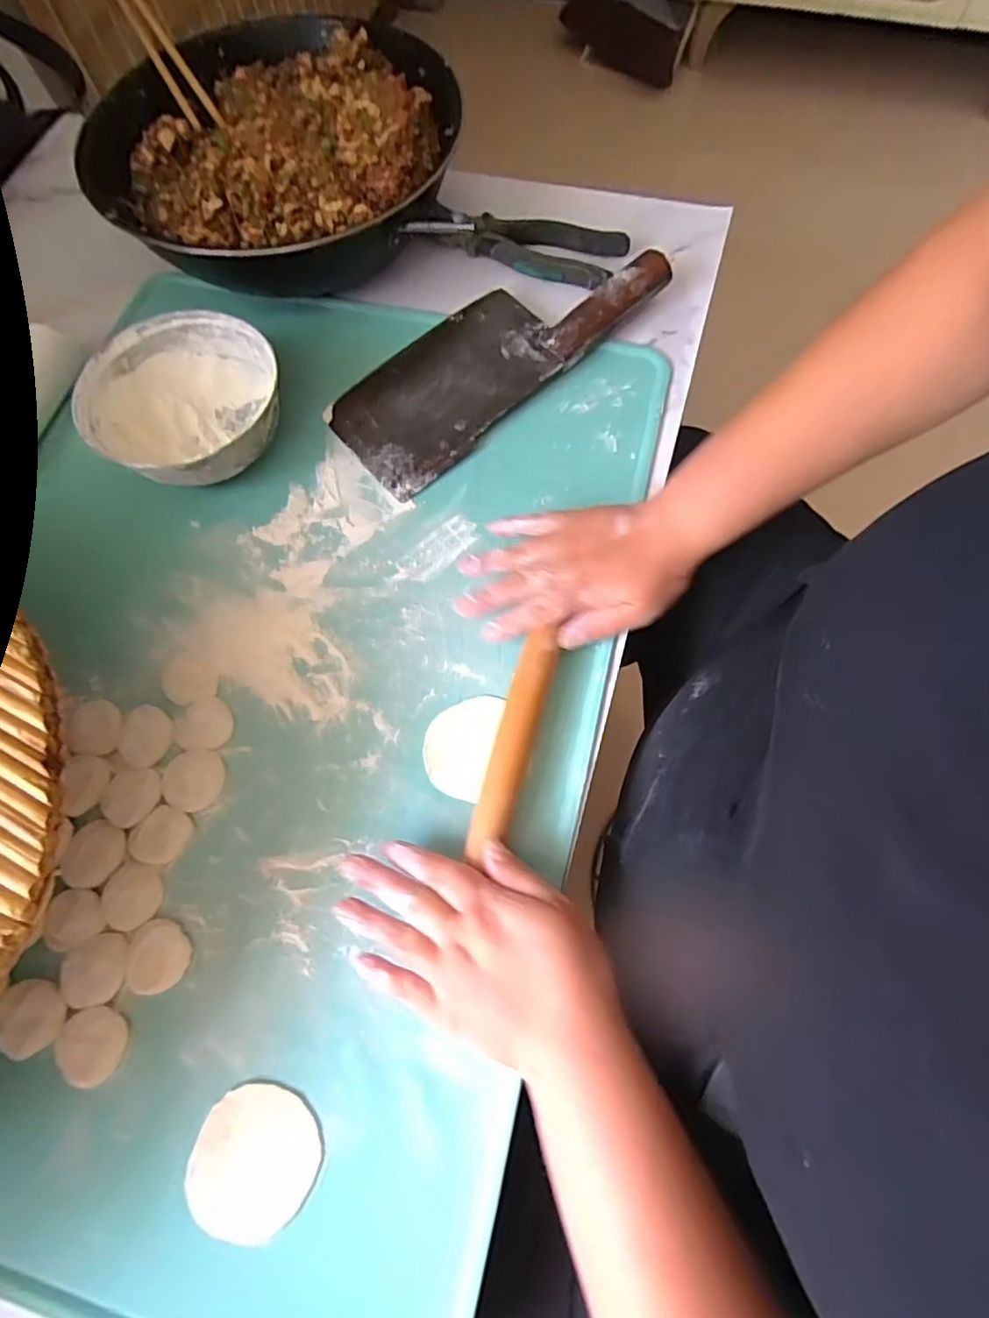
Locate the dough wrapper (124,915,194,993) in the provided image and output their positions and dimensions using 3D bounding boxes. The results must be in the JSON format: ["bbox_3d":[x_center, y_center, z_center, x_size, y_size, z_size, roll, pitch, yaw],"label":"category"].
[{"bbox_3d":[-0.198,0.176,0.340,0.032,0.008,0.038,13,65,-20],"label":"dough wrapper"}]

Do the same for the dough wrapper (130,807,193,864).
[{"bbox_3d":[-0.211,0.111,0.363,0.037,0.004,0.032,-42,76,-12],"label":"dough wrapper"}]

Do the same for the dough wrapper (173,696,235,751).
[{"bbox_3d":[-0.196,0.043,0.389,0.039,0.004,0.035,3,72,2],"label":"dough wrapper"}]

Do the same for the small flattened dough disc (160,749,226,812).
[{"bbox_3d":[-0.196,0.078,0.373,0.039,0.004,0.038,10,72,5],"label":"small flattened dough disc"}]

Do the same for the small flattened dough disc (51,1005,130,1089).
[{"bbox_3d":[-0.229,0.220,0.328,0.036,0.005,0.037,0,72,1],"label":"small flattened dough disc"}]

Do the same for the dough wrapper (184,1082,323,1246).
[{"bbox_3d":[-0.129,0.270,0.307,0.065,0.005,0.066,0,72,1],"label":"dough wrapper"}]

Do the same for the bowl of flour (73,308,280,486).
[{"bbox_3d":[-0.234,-0.194,0.445,0.137,0.051,0.139,0,72,1],"label":"bowl of flour"}]

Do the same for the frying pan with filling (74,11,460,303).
[{"bbox_3d":[-0.187,-0.431,0.501,0.298,0.074,0.302,1,72,2],"label":"frying pan with filling"}]

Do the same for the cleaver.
[{"bbox_3d":[-0.003,-0.258,0.466,0.282,0.033,0.117,-40,75,-11],"label":"cleaver"}]

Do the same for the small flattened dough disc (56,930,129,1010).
[{"bbox_3d":[-0.238,0.185,0.341,0.038,0.004,0.038,0,72,1],"label":"small flattened dough disc"}]

